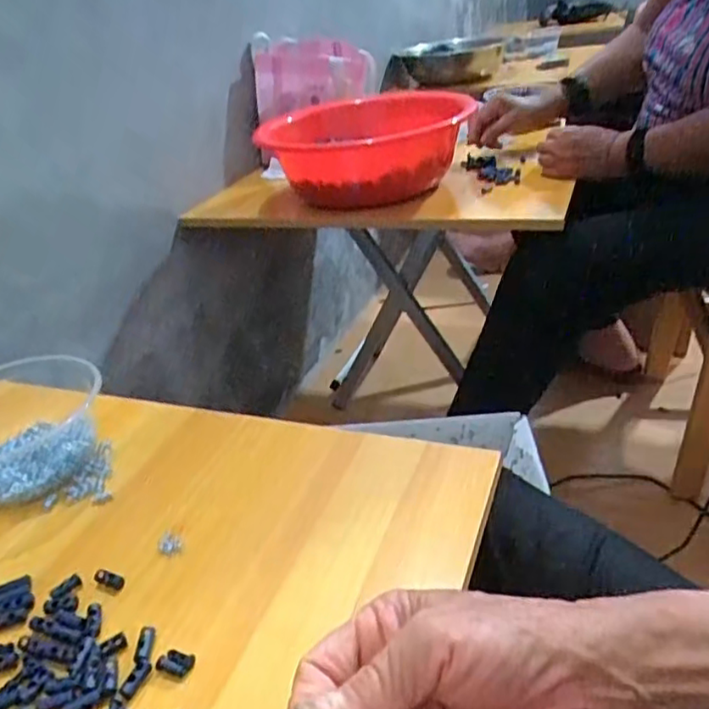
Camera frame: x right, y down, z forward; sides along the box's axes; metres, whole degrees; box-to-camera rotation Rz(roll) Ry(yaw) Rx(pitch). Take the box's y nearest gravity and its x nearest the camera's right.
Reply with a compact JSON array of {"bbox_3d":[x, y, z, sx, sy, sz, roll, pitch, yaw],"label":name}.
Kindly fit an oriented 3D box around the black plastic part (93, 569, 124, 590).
[{"bbox_3d":[-0.149,0.136,0.381,0.023,0.004,0.010,9,34,27],"label":"black plastic part"}]

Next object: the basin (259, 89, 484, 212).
[{"bbox_3d":[0.026,-0.311,0.985,0.287,0.136,0.319,7,34,25],"label":"basin"}]

